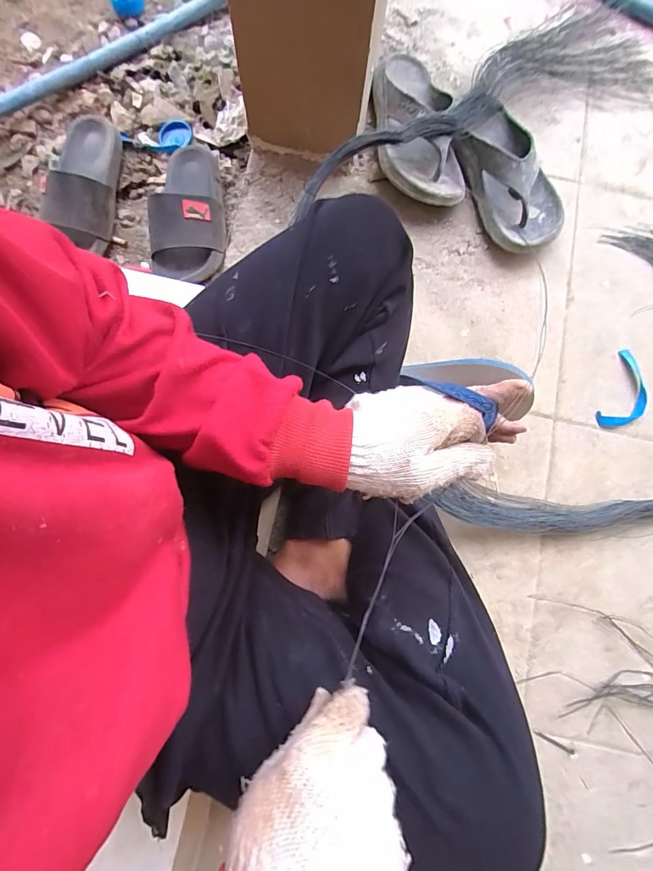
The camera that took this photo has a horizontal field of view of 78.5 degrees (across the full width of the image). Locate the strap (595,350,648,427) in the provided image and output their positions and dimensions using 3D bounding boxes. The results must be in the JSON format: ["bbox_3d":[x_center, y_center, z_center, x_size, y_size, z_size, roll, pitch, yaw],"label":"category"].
[{"bbox_3d":[0.429,-0.065,0.570,0.051,0.016,0.125,28,80,3],"label":"strap"}]

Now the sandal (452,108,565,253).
[{"bbox_3d":[0.275,-0.378,0.593,0.121,0.072,0.221,-22,78,-5],"label":"sandal"}]

